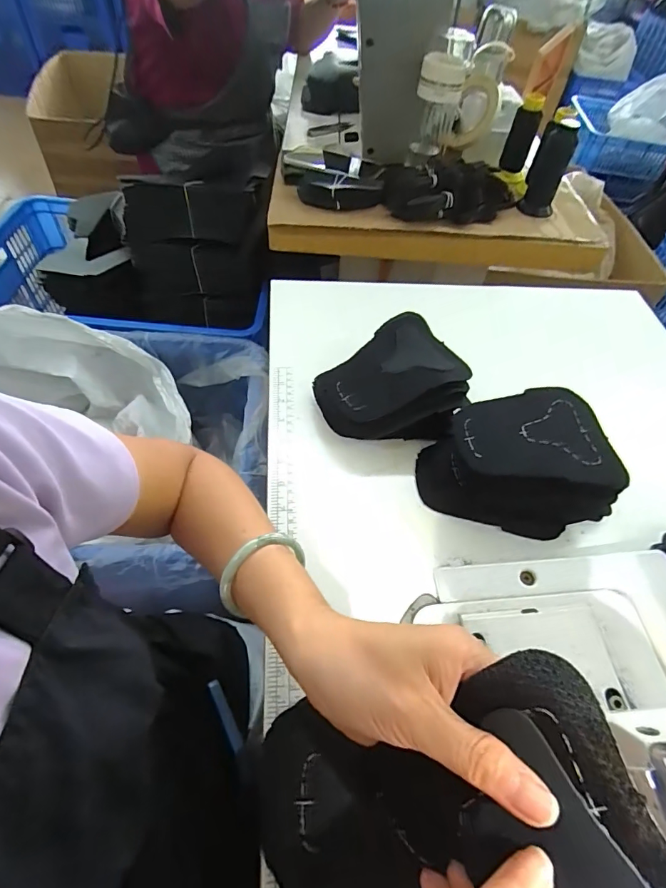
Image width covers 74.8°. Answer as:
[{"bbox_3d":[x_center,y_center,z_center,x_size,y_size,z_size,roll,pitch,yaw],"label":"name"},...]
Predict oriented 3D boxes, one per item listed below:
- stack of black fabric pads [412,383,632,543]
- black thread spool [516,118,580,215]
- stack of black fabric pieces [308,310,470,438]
[{"bbox_3d":[0.170,0.022,0.406,0.158,0.078,0.109,-7,56,-10],"label":"stack of black fabric pads"},{"bbox_3d":[0.346,-0.438,0.696,0.058,0.120,0.053,22,56,10],"label":"black thread spool"},{"bbox_3d":[0.058,-0.051,0.447,0.139,0.077,0.122,-28,62,-22],"label":"stack of black fabric pieces"}]

